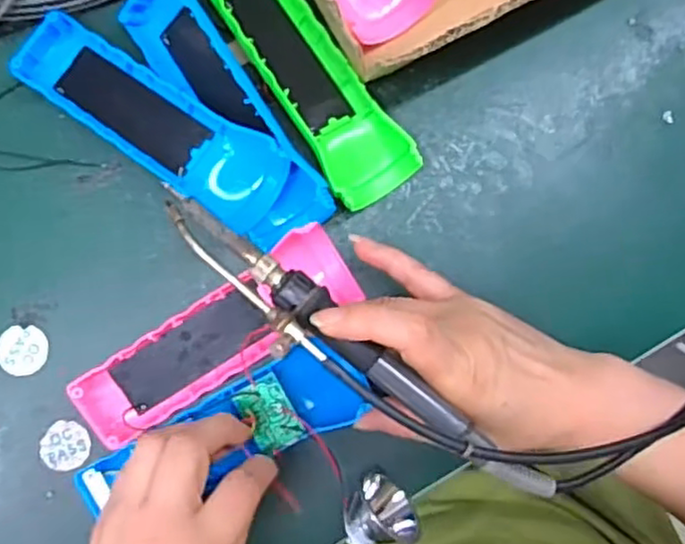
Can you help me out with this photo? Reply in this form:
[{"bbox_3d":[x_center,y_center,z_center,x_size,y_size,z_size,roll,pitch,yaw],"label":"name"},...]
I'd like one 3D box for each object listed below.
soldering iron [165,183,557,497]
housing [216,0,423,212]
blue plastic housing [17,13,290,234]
[{"bbox_3d":[0.001,0.034,0.287,0.197,0.019,0.029,37,85,4],"label":"soldering iron"},{"bbox_3d":[-0.018,-0.108,0.369,0.046,0.029,0.154,-33,88,-2],"label":"housing"},{"bbox_3d":[-0.102,-0.080,0.363,0.156,0.033,0.044,34,88,1],"label":"blue plastic housing"}]

